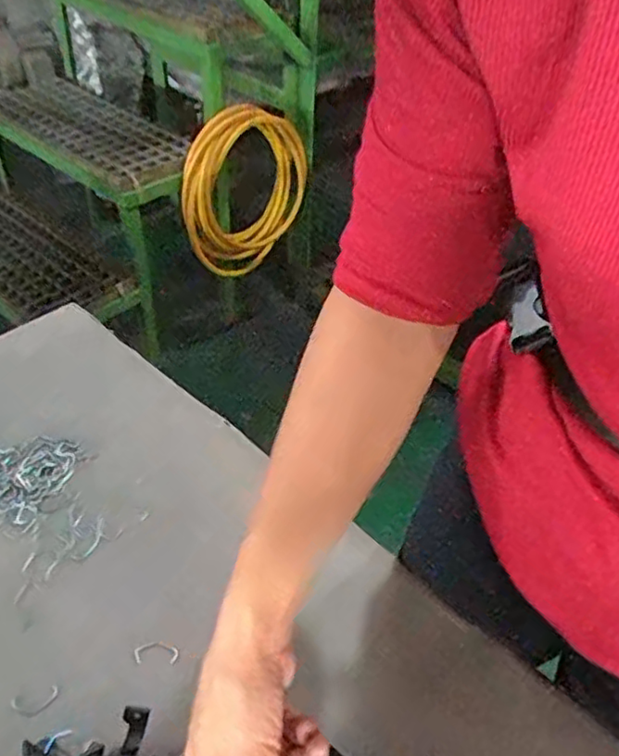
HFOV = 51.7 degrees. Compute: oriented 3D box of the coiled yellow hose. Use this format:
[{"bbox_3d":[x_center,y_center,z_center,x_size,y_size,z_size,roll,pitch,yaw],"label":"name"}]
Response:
[{"bbox_3d":[-0.148,-0.443,1.557,0.072,0.393,0.388,36,51,30],"label":"coiled yellow hose"}]

